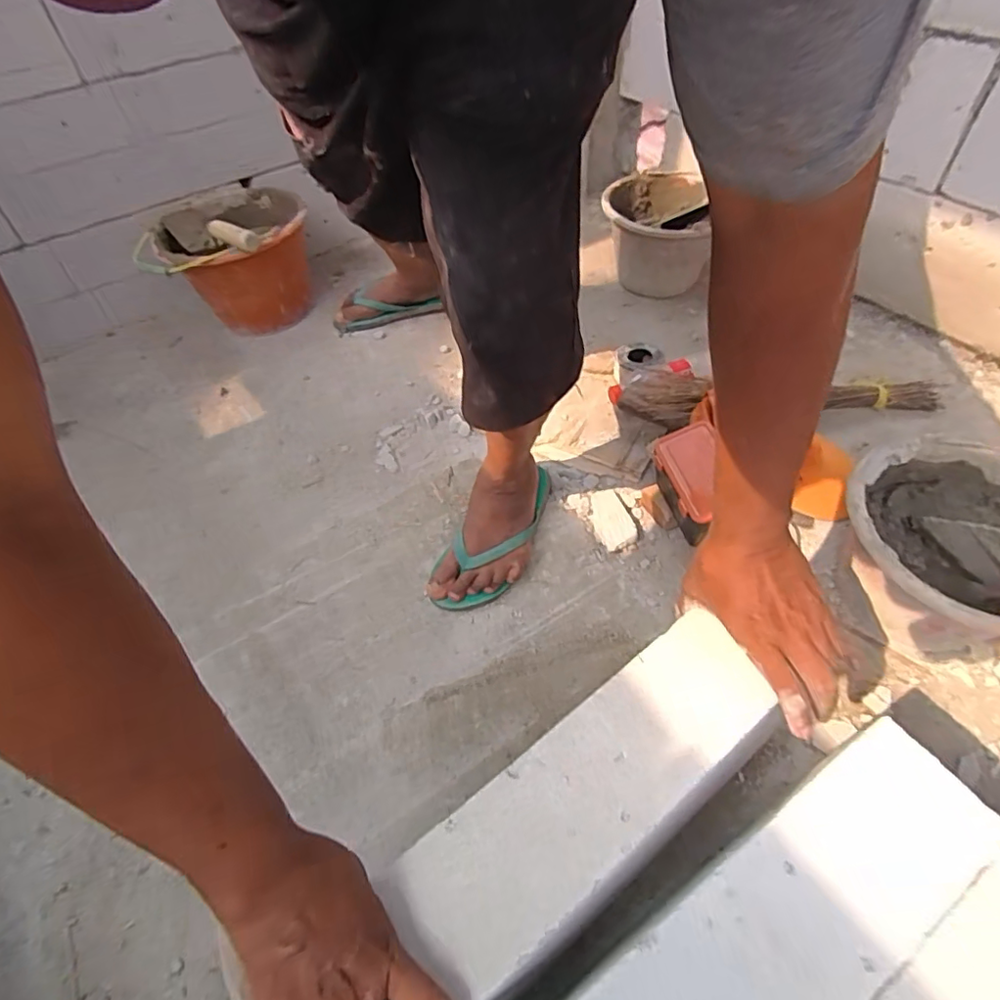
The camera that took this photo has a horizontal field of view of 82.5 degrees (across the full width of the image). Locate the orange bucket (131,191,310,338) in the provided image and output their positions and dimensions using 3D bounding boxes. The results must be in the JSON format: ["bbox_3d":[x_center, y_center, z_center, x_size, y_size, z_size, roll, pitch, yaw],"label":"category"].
[{"bbox_3d":[-0.517,-0.479,1.144,0.266,0.235,0.295,-3,51,2],"label":"orange bucket"}]

